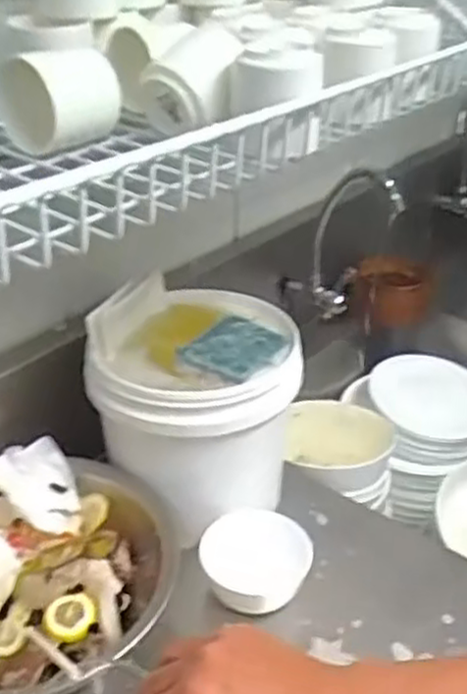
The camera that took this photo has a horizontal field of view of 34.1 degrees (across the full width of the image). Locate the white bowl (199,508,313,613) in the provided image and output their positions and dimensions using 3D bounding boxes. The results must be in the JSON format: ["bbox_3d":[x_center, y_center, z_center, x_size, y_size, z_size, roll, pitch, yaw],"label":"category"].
[{"bbox_3d":[0.022,0.214,0.752,0.106,0.050,0.097,2,31,-1],"label":"white bowl"}]

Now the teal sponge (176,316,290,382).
[{"bbox_3d":[0.003,0.000,0.784,0.085,0.017,0.101,23,37,31],"label":"teal sponge"}]

